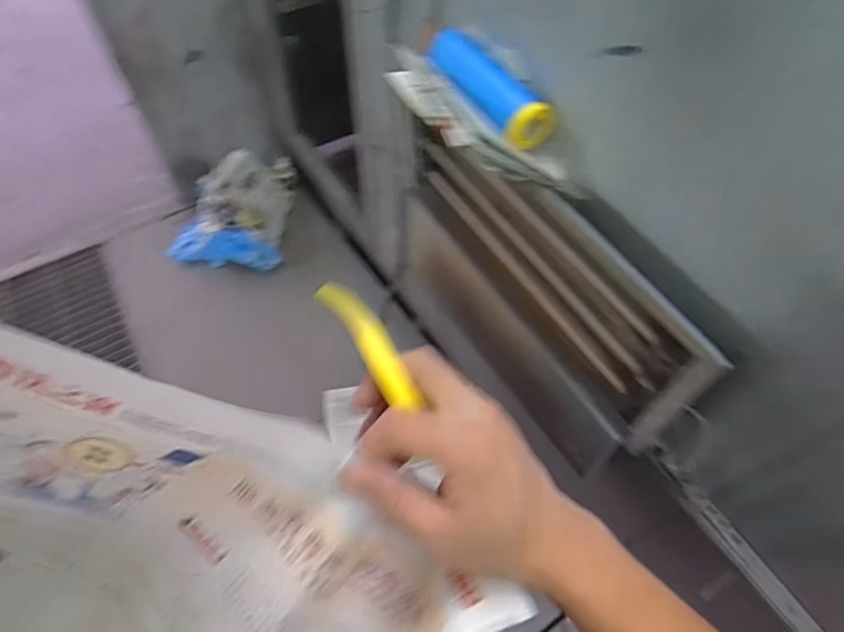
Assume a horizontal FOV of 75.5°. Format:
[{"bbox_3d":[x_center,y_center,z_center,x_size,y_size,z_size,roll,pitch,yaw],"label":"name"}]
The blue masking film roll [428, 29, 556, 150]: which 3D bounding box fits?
[{"bbox_3d":[0.096,-0.331,0.791,0.080,0.063,0.219,-30,62,-16],"label":"blue masking film roll"}]

